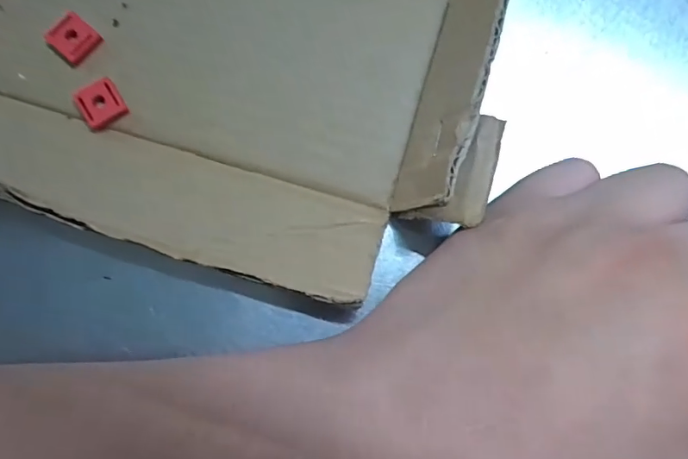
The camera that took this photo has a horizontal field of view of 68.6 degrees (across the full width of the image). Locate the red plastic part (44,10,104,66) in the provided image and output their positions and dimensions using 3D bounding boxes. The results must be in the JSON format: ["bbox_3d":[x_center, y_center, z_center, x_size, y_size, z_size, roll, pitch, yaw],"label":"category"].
[{"bbox_3d":[-0.090,-0.063,0.167,0.013,0.004,0.014,41,85,5],"label":"red plastic part"}]

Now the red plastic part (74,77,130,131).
[{"bbox_3d":[-0.080,-0.041,0.165,0.014,0.004,0.014,-32,84,-3],"label":"red plastic part"}]

